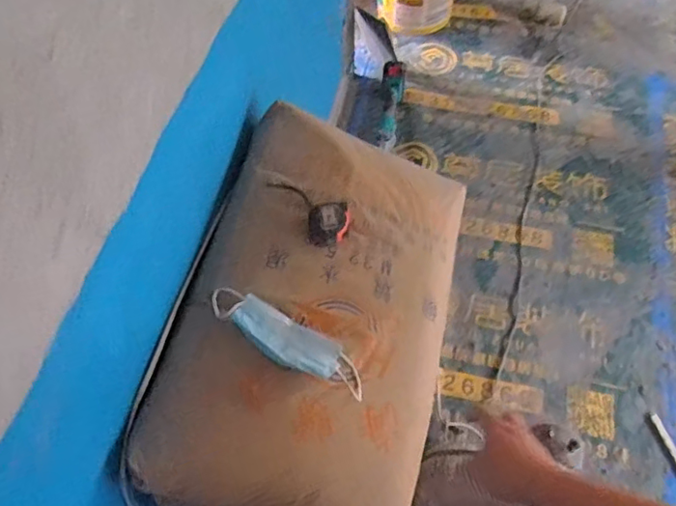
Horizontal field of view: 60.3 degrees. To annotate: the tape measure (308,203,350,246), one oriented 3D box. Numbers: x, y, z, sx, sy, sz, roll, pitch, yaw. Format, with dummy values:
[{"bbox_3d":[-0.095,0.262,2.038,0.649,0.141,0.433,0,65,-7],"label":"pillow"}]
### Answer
[{"bbox_3d":[-0.014,-0.047,0.916,0.063,0.047,0.054,-1,60,1],"label":"tape measure"}]

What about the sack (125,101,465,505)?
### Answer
[{"bbox_3d":[-0.027,0.098,0.910,0.380,0.147,0.647,12,61,8],"label":"sack"}]

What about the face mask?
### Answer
[{"bbox_3d":[-0.078,0.121,0.835,0.256,0.025,0.072,24,63,14],"label":"face mask"}]

